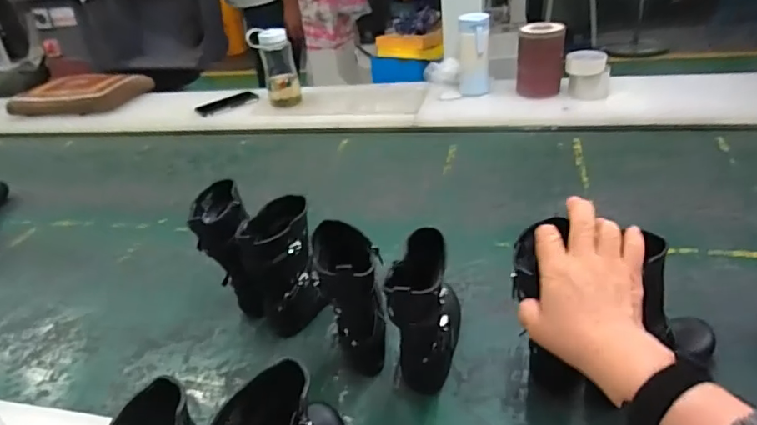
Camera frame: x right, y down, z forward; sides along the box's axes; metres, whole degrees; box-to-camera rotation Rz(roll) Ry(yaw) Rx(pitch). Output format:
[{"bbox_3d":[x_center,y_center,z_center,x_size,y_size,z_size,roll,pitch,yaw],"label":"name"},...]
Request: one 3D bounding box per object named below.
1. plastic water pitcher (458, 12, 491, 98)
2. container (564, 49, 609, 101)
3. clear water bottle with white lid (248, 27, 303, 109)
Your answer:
[{"bbox_3d":[0.233,-0.369,1.248,0.073,0.197,0.071,-4,31,5],"label":"plastic water pitcher"},{"bbox_3d":[0.485,-0.325,1.202,0.098,0.088,0.113,4,33,18],"label":"container"},{"bbox_3d":[-0.262,-0.363,1.326,0.106,0.206,0.098,-12,31,-8],"label":"clear water bottle with white lid"}]

